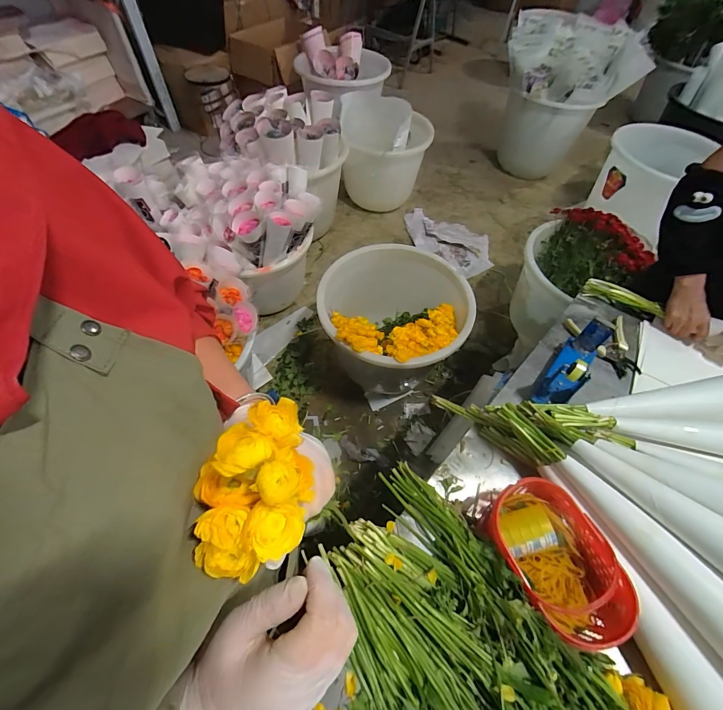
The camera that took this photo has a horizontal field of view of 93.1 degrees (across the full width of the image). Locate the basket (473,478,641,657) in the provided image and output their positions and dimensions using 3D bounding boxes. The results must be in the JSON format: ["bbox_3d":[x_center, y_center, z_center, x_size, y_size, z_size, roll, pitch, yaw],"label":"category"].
[{"bbox_3d":[0.274,0.299,0.512,0.145,0.090,0.206,-17,60,-13],"label":"basket"}]

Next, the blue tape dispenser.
[{"bbox_3d":[0.414,0.019,0.668,0.066,0.119,0.203,39,63,20],"label":"blue tape dispenser"}]

